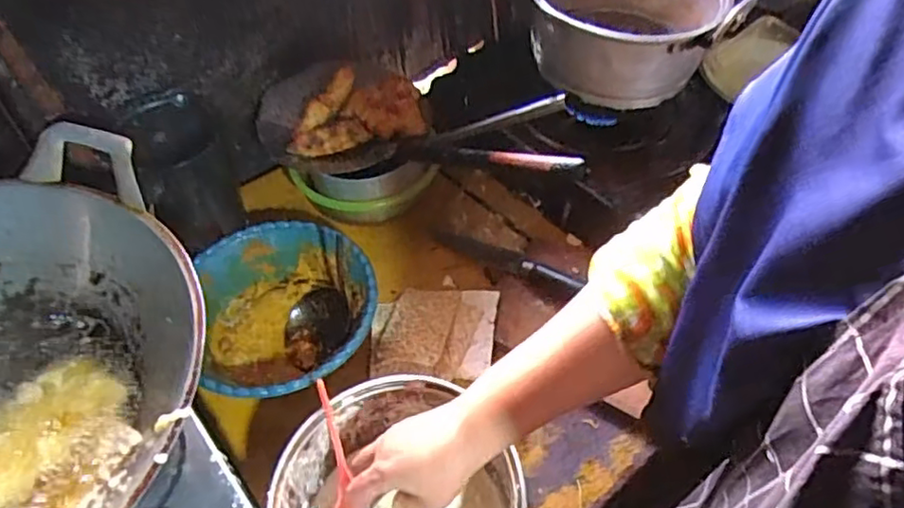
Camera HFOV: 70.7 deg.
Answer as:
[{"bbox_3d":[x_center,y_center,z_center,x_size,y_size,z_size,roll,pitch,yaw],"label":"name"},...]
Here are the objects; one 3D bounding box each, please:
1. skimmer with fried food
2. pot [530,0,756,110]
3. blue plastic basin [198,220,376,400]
[{"bbox_3d":[-0.032,-0.162,0.738,0.428,0.089,0.195,9,47,30],"label":"skimmer with fried food"},{"bbox_3d":[0.211,-0.292,0.797,0.230,0.114,0.255,-1,49,-1],"label":"pot"},{"bbox_3d":[-0.183,0.068,0.698,0.201,0.068,0.215,0,49,0],"label":"blue plastic basin"}]

